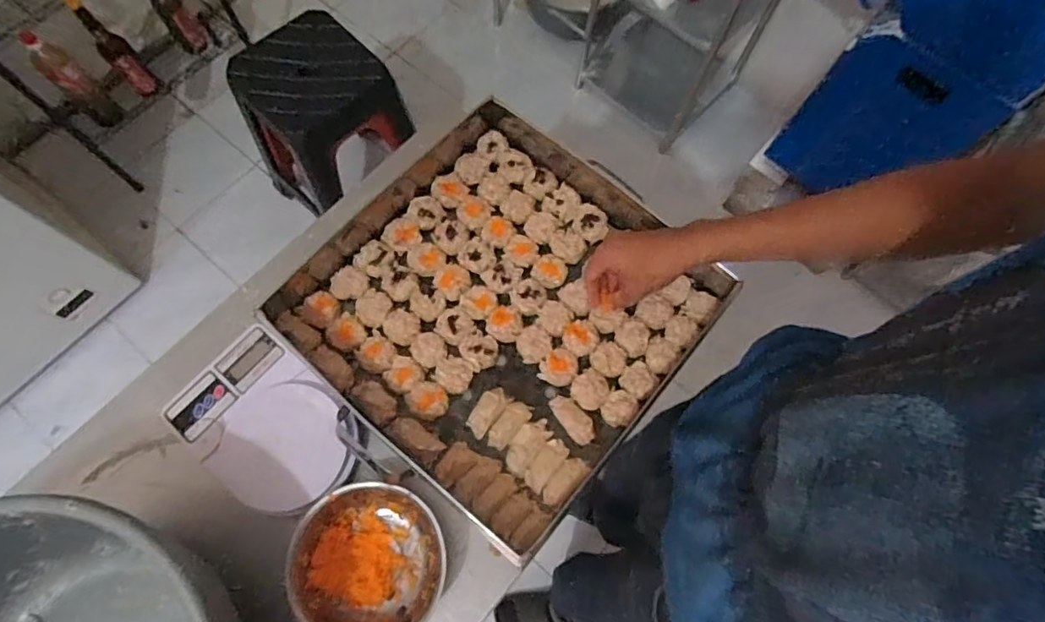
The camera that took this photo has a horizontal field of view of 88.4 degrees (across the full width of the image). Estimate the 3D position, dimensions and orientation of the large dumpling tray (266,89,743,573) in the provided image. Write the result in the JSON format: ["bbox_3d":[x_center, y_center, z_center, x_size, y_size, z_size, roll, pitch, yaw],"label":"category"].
[{"bbox_3d":[-0.031,-0.015,0.653,0.427,0.082,0.411,40,74,12],"label":"large dumpling tray"}]

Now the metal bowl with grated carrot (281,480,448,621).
[{"bbox_3d":[-0.163,0.268,0.571,0.157,0.046,0.158,1,70,-2],"label":"metal bowl with grated carrot"}]

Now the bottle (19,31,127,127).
[{"bbox_3d":[-1.121,-0.568,1.362,0.067,0.287,0.081,30,72,9],"label":"bottle"}]

